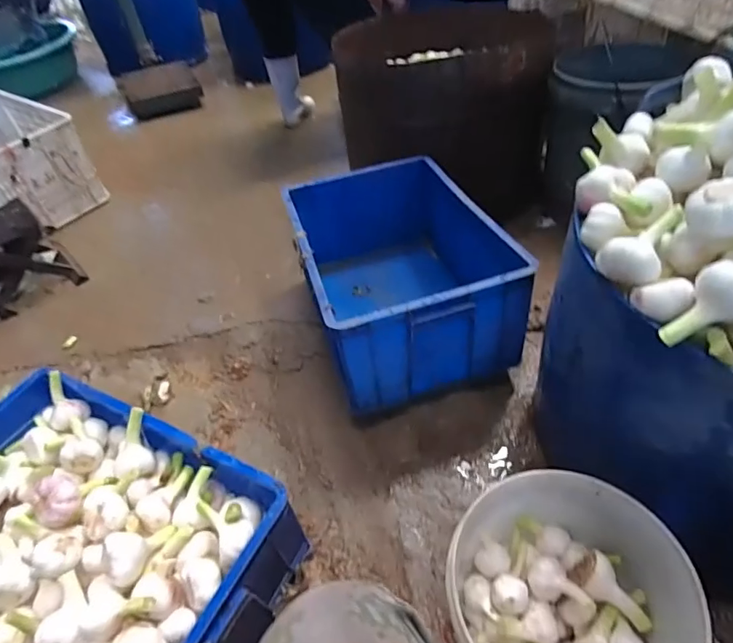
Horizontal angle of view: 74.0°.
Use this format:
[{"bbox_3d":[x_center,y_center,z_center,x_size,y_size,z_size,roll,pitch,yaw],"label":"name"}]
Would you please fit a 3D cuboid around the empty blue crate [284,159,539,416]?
[{"bbox_3d":[0.060,-0.107,1.015,0.355,0.288,0.531,-12,47,-6],"label":"empty blue crate"}]

